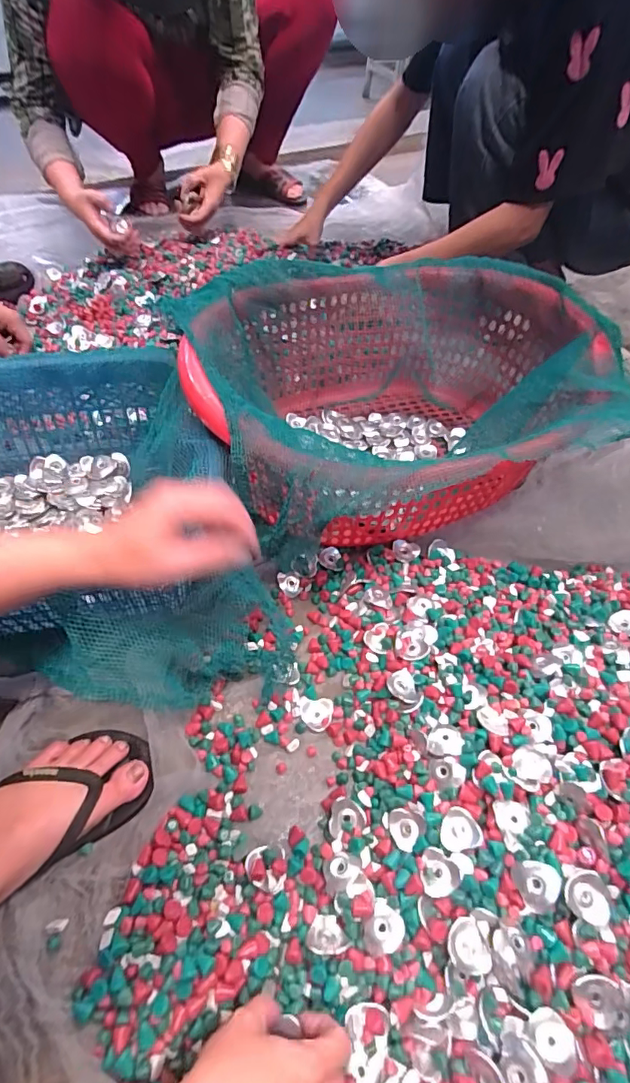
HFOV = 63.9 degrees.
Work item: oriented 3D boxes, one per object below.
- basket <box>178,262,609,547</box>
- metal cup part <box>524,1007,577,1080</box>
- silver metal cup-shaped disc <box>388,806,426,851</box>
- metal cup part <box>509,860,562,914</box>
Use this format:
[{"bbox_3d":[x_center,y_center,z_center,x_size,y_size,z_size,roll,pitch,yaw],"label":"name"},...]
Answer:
[{"bbox_3d":[0.101,-0.195,0.698,0.514,0.200,0.414,-24,59,-19],"label":"basket"},{"bbox_3d":[0.176,0.369,0.373,0.032,0.012,0.035,1,54,-2],"label":"metal cup part"},{"bbox_3d":[0.087,0.272,0.479,0.033,0.009,0.035,1,54,-2],"label":"silver metal cup-shaped disc"},{"bbox_3d":[0.189,0.292,0.429,0.035,0.020,0.036,1,54,-2],"label":"metal cup part"}]

